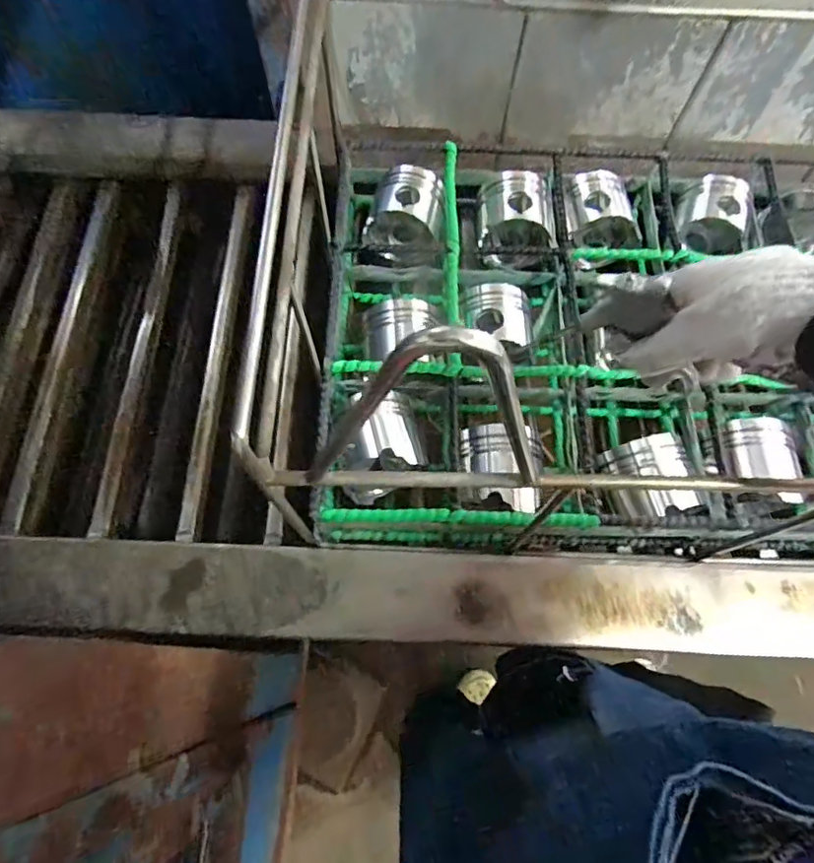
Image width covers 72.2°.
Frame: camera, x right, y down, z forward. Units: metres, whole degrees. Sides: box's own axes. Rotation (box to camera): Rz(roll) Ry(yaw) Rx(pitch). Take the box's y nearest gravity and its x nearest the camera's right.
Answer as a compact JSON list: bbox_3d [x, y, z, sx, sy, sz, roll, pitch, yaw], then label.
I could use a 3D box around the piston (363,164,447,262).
[{"bbox_3d":[0.006,-0.273,0.704,0.102,0.087,0.091,16,68,4],"label":"piston"}]

